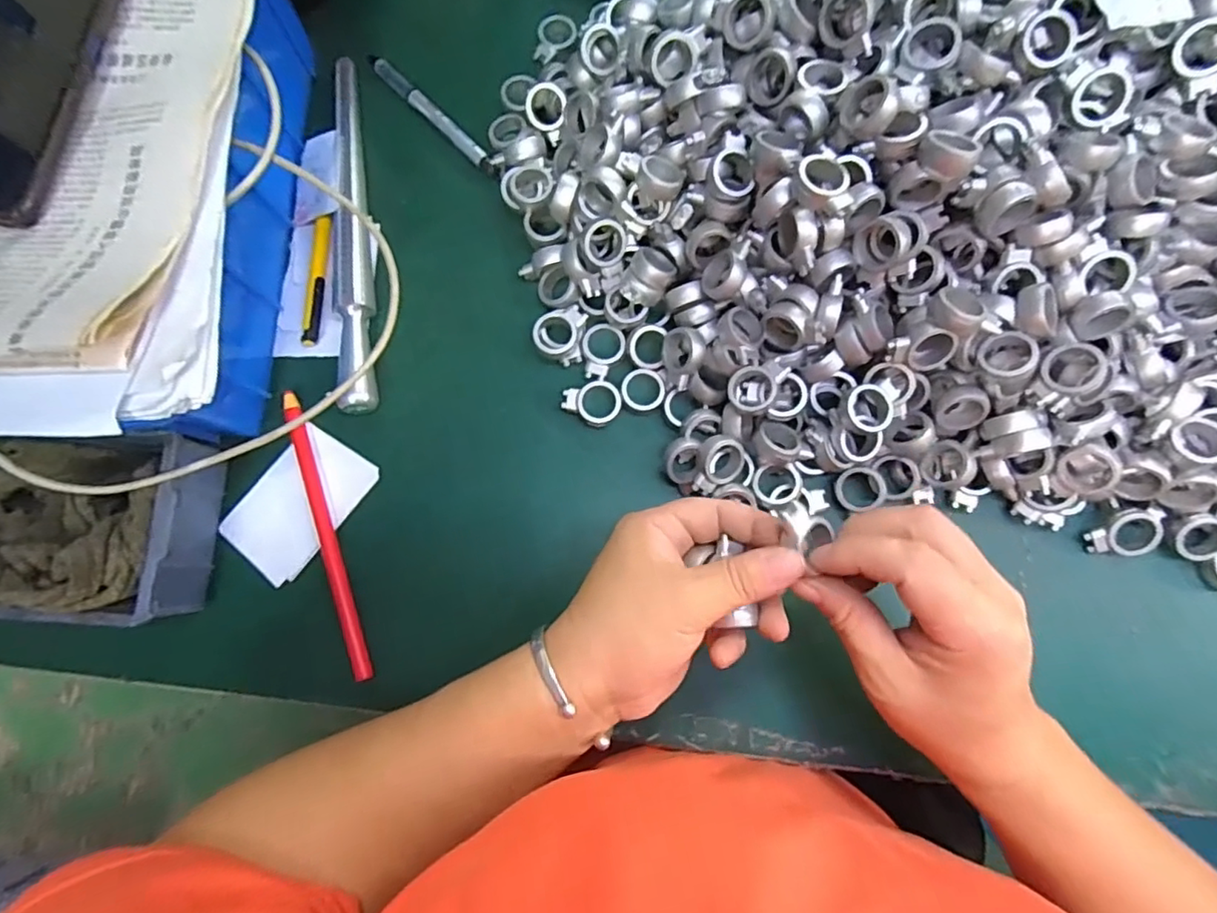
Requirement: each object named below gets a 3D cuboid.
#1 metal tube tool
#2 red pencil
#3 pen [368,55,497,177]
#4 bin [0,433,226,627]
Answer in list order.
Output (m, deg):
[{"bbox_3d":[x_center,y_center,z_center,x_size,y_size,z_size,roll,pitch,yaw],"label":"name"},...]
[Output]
[{"bbox_3d":[-0.155,-0.140,0.356,0.023,0.021,0.231,-7,80,0],"label":"metal tube tool"},{"bbox_3d":[-0.160,0.042,0.328,0.009,0.006,0.166,-19,80,-2],"label":"red pencil"},{"bbox_3d":[-0.112,-0.220,0.376,0.113,0.014,0.011,43,84,8],"label":"pen"},{"bbox_3d":[-0.289,0.034,0.296,0.155,0.063,0.094,1,80,2],"label":"bin"}]

